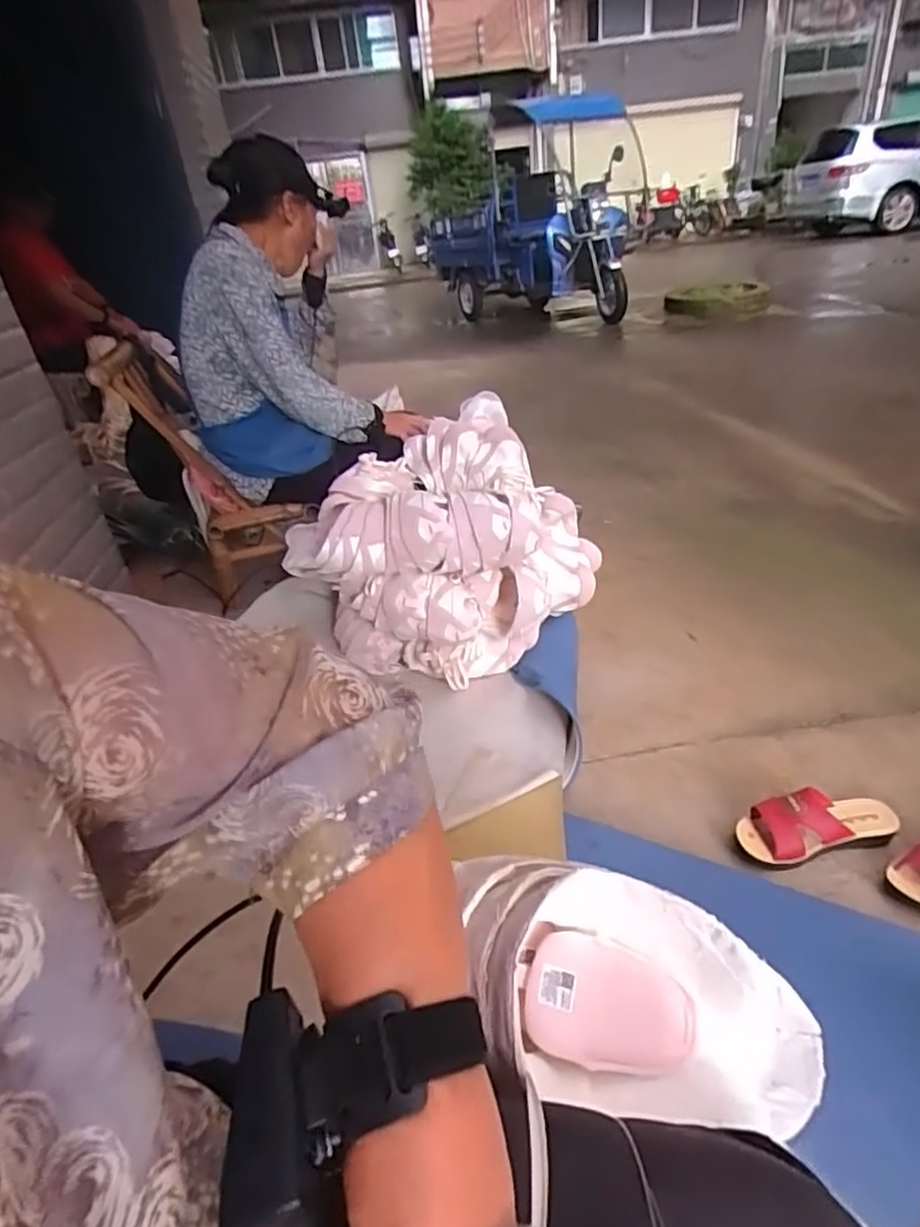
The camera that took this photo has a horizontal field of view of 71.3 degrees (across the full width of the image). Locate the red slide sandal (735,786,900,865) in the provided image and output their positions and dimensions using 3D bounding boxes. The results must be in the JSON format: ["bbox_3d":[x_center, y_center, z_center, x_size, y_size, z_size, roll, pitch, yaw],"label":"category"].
[{"bbox_3d":[0.503,0.294,0.907,0.218,0.071,0.081,-10,33,-7],"label":"red slide sandal"}]

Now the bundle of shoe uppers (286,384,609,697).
[{"bbox_3d":[-0.034,-0.110,1.273,0.529,0.376,0.398,10,36,26],"label":"bundle of shoe uppers"}]

